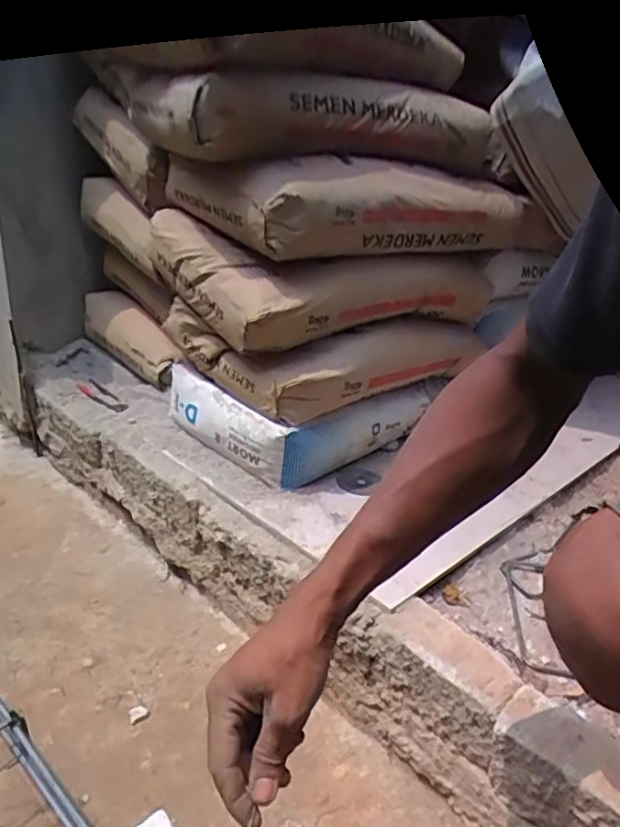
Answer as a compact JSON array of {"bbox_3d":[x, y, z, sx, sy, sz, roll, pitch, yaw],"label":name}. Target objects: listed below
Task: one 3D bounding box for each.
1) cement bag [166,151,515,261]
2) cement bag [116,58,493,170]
[{"bbox_3d":[0.084,-0.385,1.102,0.597,0.143,0.328,-17,31,-39],"label":"cement bag"},{"bbox_3d":[0.001,-0.515,1.054,0.559,0.133,0.311,-13,27,-30],"label":"cement bag"}]

